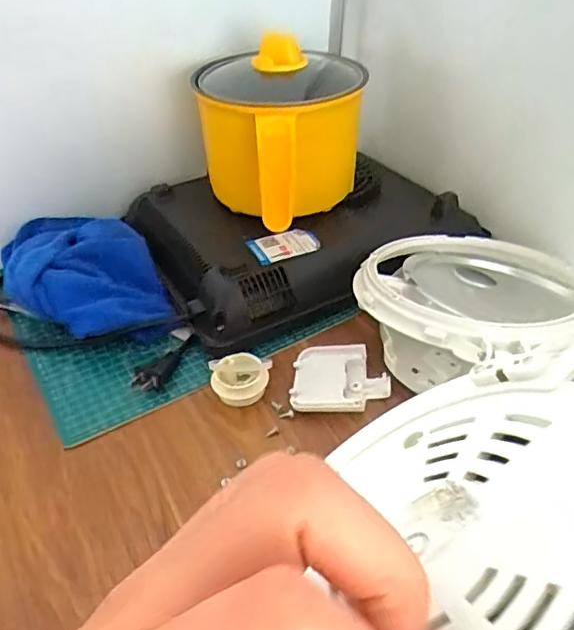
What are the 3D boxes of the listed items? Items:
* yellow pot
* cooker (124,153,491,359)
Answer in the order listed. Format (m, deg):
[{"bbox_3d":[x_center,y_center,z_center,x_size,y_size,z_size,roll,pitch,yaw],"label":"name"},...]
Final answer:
[{"bbox_3d":[-0.004,-0.187,0.595,0.163,0.156,0.216,-4,39,0],"label":"yellow pot"},{"bbox_3d":[0.018,-0.096,0.630,0.328,0.066,0.250,-20,42,-18],"label":"cooker"}]

